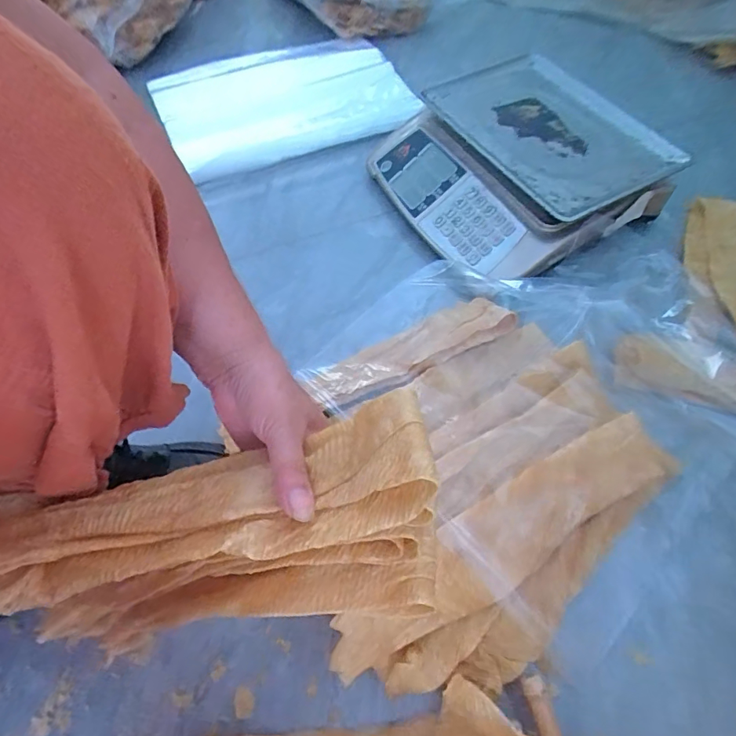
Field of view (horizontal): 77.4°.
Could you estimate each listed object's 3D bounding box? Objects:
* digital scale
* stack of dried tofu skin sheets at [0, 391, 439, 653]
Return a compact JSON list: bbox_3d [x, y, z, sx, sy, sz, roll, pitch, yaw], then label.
[{"bbox_3d":[0.217,-0.307,0.705,0.341,0.107,0.359,-27,64,-14],"label":"digital scale"},{"bbox_3d":[-0.124,0.109,0.293,0.341,0.140,0.107,-11,61,9],"label":"stack of dried tofu skin sheets"}]

